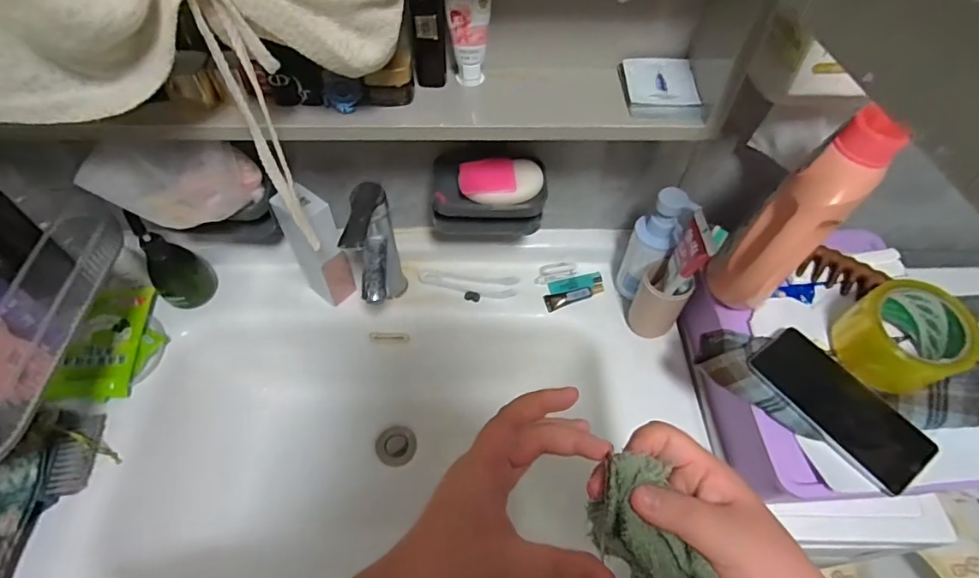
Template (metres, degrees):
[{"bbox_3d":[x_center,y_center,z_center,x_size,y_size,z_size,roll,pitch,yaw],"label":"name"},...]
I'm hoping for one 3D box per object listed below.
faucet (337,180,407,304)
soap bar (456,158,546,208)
[{"bbox_3d":[-0.138,-0.025,0.605,0.047,0.172,0.121,-3,55,-2],"label":"faucet"},{"bbox_3d":[0.014,-0.120,0.553,0.091,0.023,0.049,-8,56,-6],"label":"soap bar"}]

